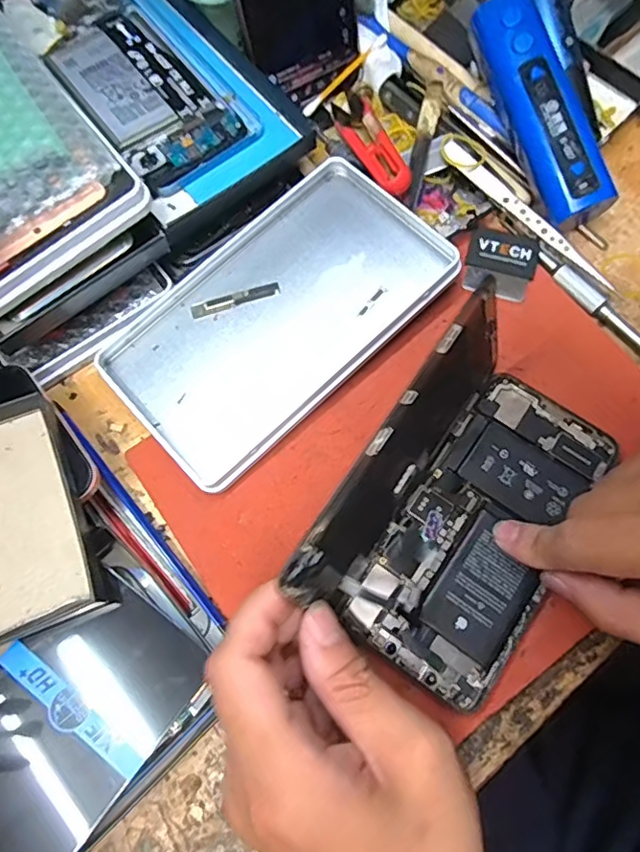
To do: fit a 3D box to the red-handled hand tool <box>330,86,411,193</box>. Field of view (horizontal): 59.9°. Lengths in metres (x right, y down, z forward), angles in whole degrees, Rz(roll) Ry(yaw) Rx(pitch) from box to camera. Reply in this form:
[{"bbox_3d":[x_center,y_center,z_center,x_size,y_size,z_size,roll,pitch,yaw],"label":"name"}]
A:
[{"bbox_3d":[0.029,-0.175,0.334,0.020,0.015,0.098,-18,59,-7],"label":"red-handled hand tool"}]

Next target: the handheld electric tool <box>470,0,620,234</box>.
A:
[{"bbox_3d":[0.125,-0.179,0.317,0.035,0.037,0.130,-23,90,-8],"label":"handheld electric tool"}]

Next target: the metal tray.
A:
[{"bbox_3d":[-0.024,-0.062,0.301,0.179,0.015,0.106,-43,75,-8],"label":"metal tray"}]

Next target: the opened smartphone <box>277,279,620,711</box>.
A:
[{"bbox_3d":[0.072,0.033,0.239,0.097,0.078,0.155,31,73,10],"label":"opened smartphone"}]

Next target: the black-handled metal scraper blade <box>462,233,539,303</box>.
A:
[{"bbox_3d":[0.105,-0.094,0.323,0.038,0.008,0.037,16,71,5],"label":"black-handled metal scraper blade"}]

